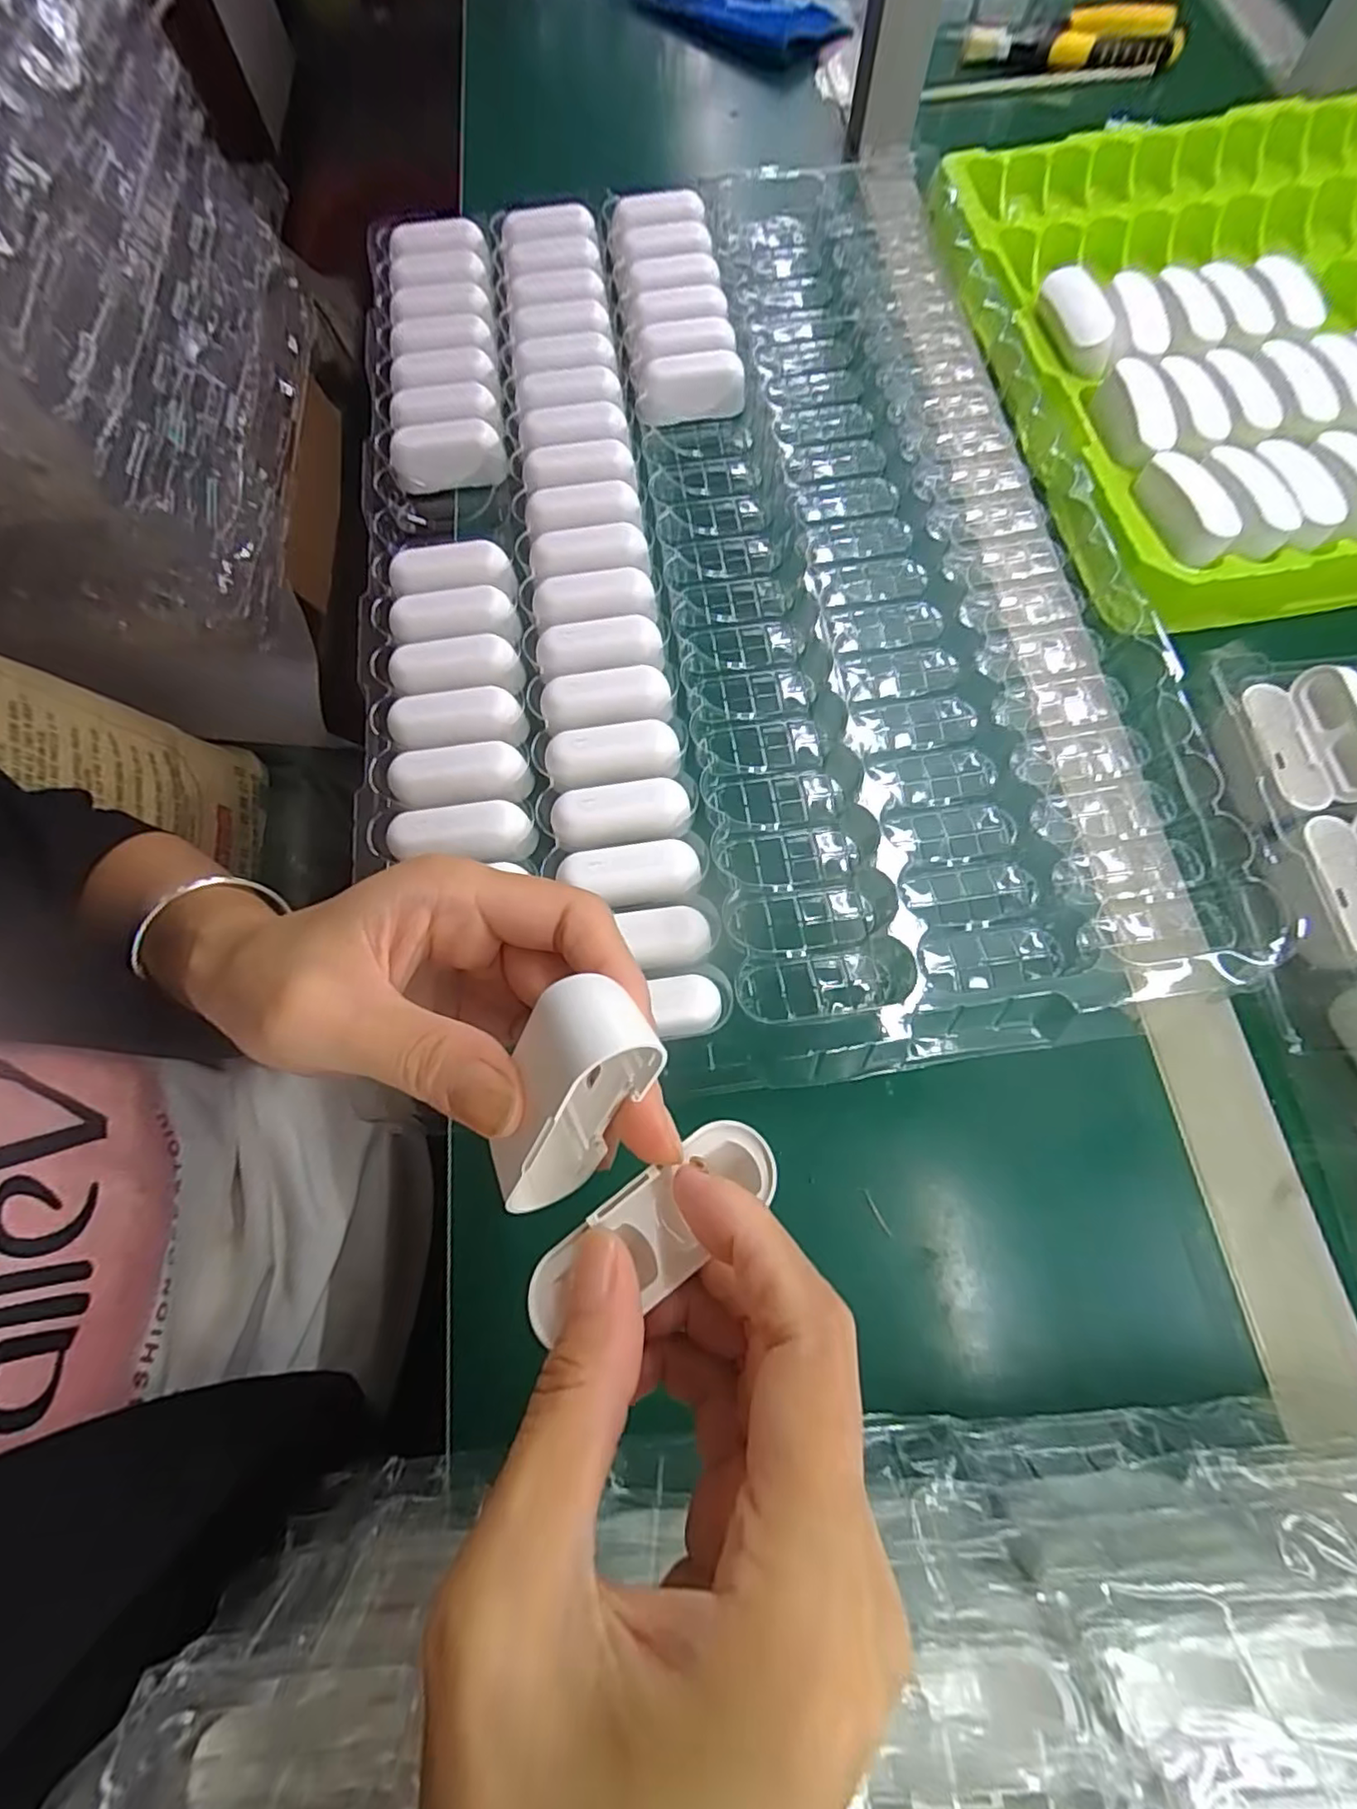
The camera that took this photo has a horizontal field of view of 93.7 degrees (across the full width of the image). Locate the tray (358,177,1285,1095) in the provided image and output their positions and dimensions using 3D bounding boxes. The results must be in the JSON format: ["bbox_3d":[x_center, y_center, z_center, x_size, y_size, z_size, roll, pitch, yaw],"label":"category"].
[{"bbox_3d":[0.027,-0.201,0.350,0.380,0.032,0.562,-9,71,-1],"label":"tray"}]

